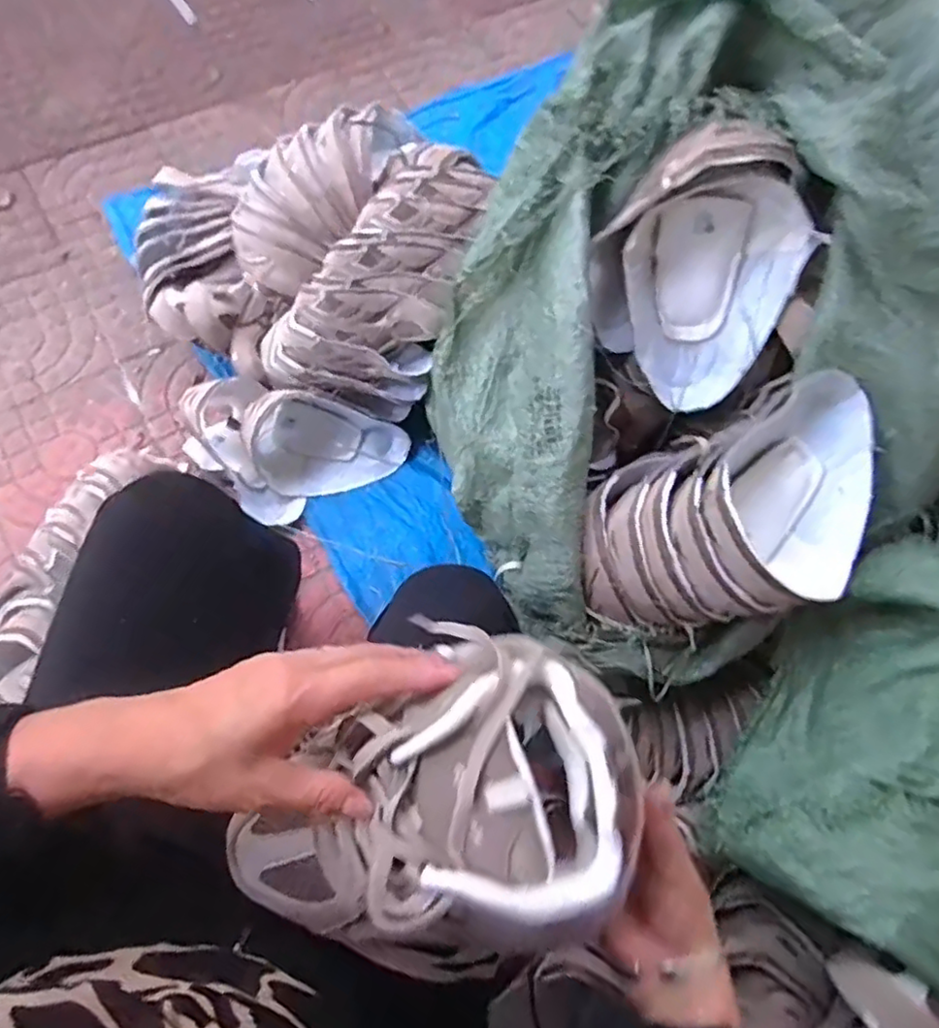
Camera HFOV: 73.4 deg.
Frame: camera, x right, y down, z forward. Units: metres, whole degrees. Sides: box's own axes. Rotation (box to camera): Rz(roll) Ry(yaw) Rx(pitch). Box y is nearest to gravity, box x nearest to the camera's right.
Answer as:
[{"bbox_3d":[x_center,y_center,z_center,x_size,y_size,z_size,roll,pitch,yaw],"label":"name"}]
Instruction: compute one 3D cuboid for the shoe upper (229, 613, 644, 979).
[{"bbox_3d":[-0.013,0.154,0.323,0.154,0.118,0.187,35,71,10],"label":"shoe upper"}]

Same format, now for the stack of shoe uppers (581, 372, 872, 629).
[{"bbox_3d":[0.276,0.000,0.634,0.307,0.111,0.196,-17,74,-12],"label":"stack of shoe uppers"}]

